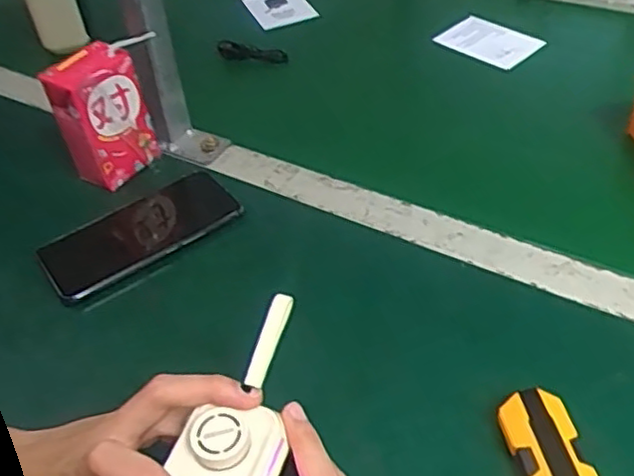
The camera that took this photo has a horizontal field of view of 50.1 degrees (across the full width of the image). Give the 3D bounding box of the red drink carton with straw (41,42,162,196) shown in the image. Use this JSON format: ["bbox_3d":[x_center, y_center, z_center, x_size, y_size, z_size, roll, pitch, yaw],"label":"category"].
[{"bbox_3d":[-0.185,-0.102,0.586,0.042,0.112,0.071,25,50,29],"label":"red drink carton with straw"}]

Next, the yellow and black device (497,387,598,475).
[{"bbox_3d":[0.128,0.124,0.373,0.037,0.021,0.078,-9,42,-4],"label":"yellow and black device"}]

